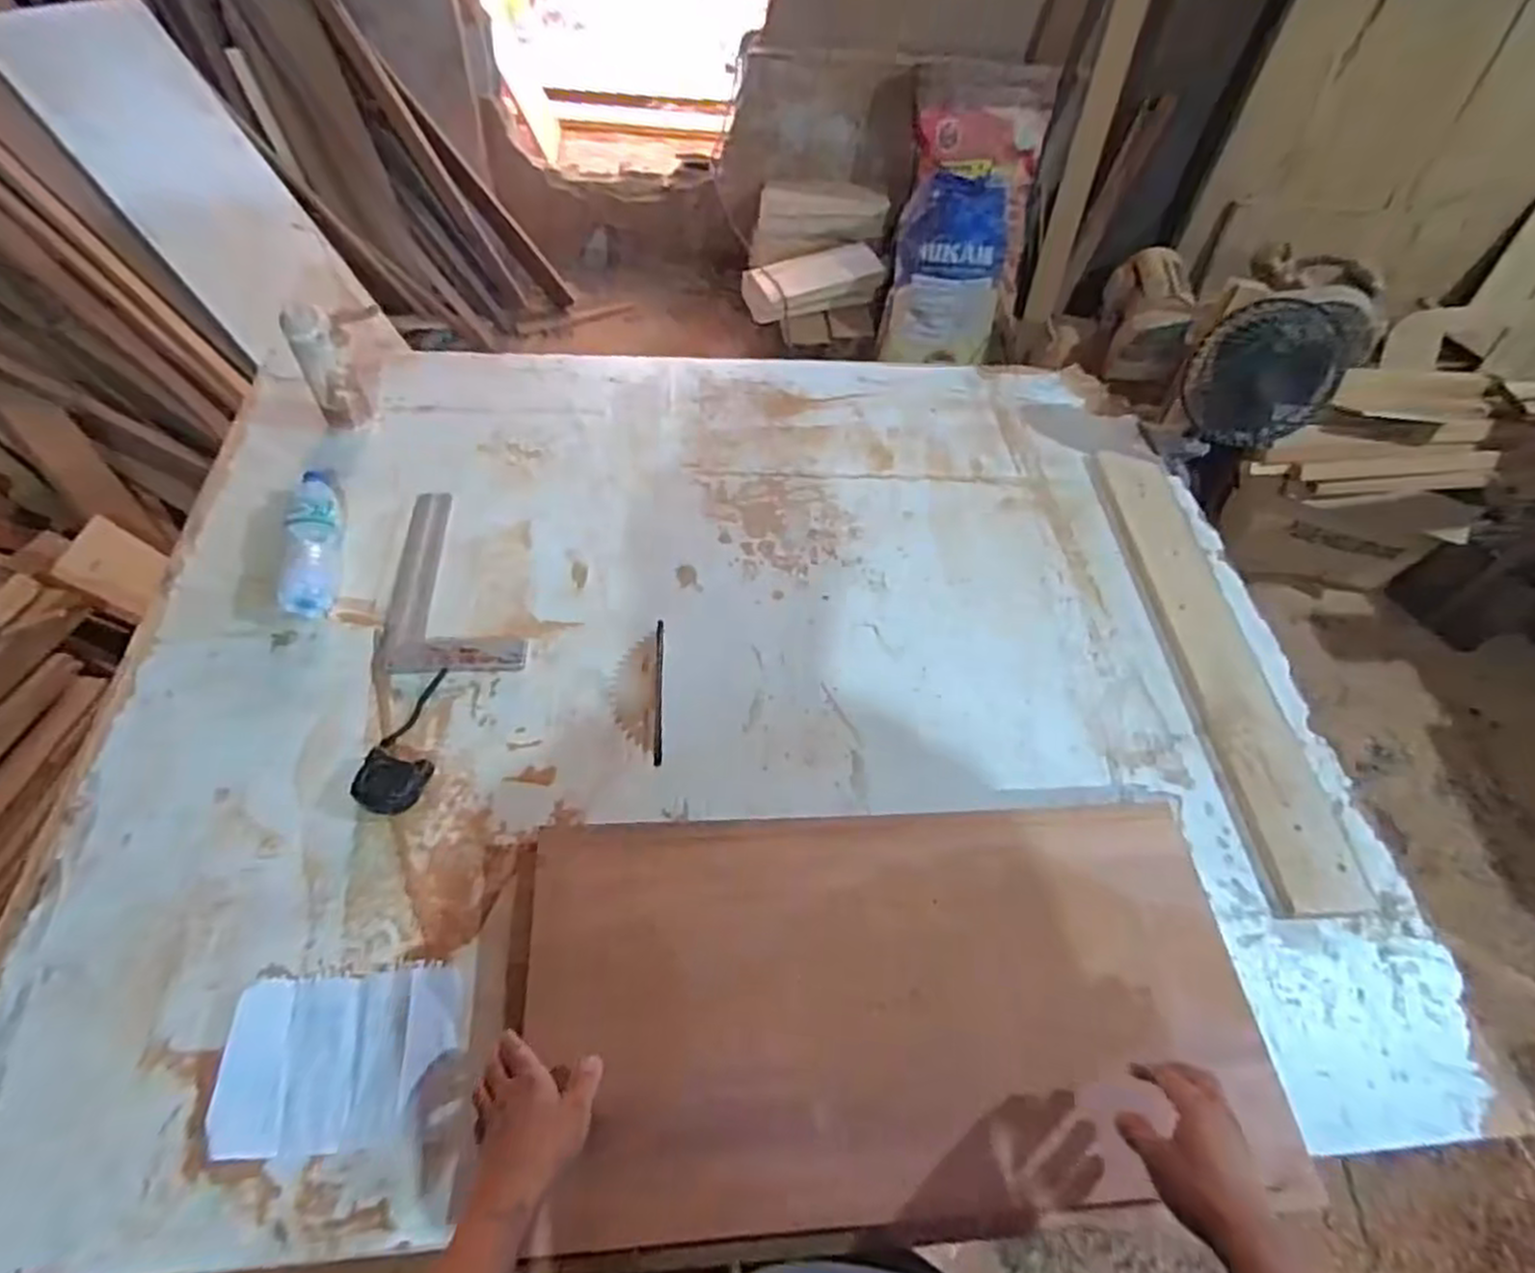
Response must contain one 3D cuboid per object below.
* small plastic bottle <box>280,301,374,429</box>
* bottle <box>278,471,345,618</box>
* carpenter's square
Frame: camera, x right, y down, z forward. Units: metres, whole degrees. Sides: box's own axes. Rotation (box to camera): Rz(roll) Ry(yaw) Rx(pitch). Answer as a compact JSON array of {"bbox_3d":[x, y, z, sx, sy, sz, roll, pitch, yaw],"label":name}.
[{"bbox_3d":[-0.639,-0.385,1.112,0.069,0.211,0.054,-24,60,-20],"label":"small plastic bottle"},{"bbox_3d":[-0.615,-0.141,1.035,0.062,0.059,0.265,-7,57,-10],"label":"bottle"},{"bbox_3d":[-0.412,-0.083,1.036,0.179,0.019,0.310,-2,55,-6],"label":"carpenter's square"}]

